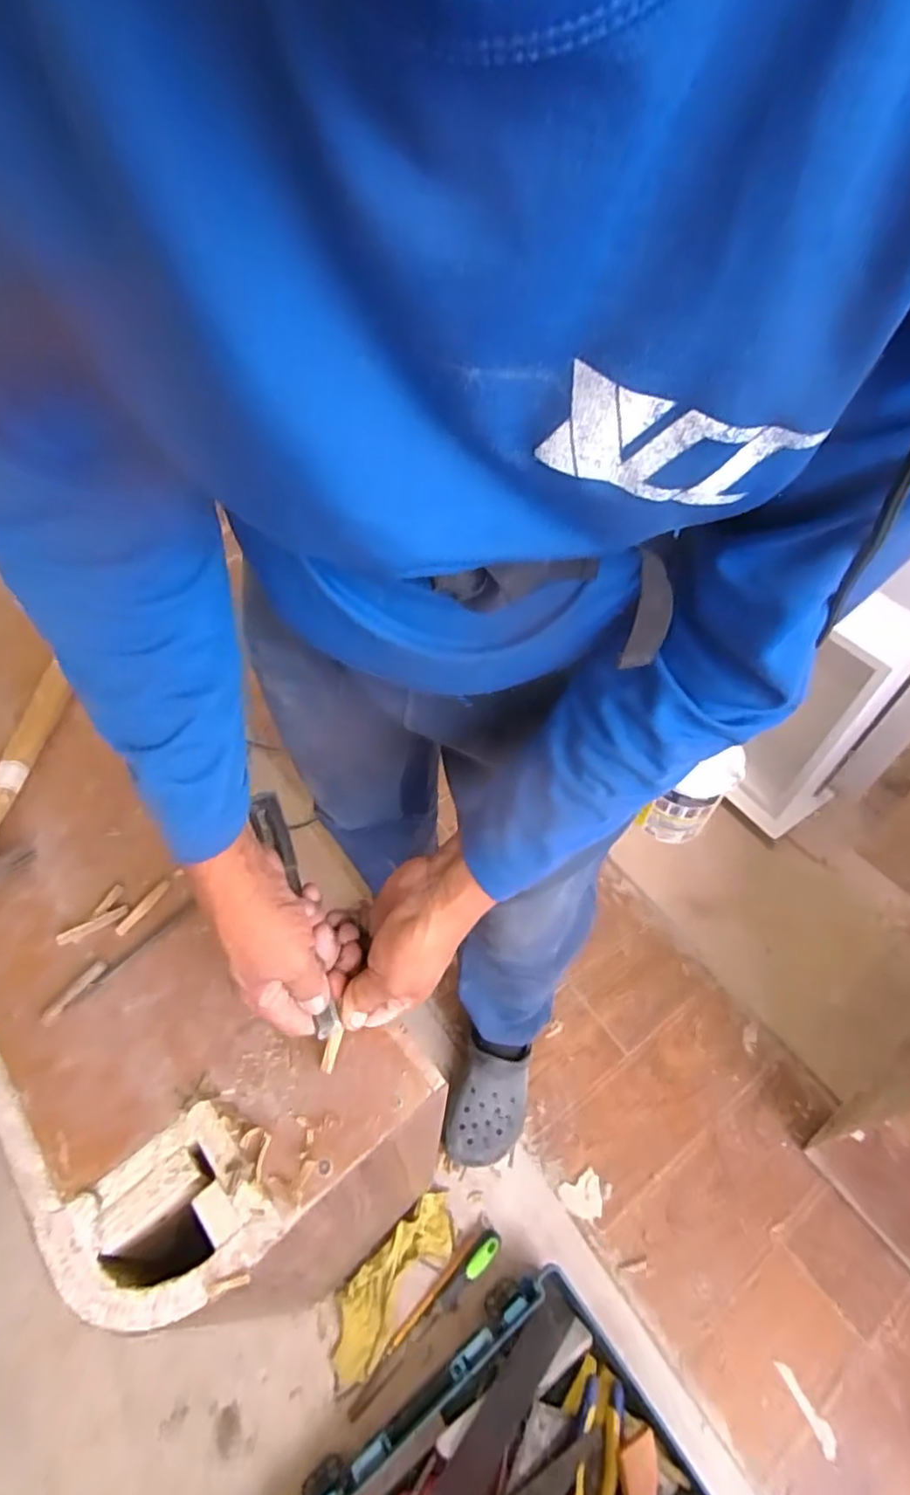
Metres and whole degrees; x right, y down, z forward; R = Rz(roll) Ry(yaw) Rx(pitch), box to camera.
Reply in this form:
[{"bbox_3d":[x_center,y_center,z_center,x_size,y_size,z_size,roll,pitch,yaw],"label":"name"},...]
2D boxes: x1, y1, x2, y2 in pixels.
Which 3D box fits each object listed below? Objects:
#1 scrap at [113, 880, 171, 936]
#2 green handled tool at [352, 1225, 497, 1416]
[{"bbox_3d":[-0.258,0.132,0.539,0.010,0.004,0.054,26,53,15],"label":"scrap"},{"bbox_3d":[-0.032,0.744,0.845,0.252,0.021,0.028,-35,62,-28],"label":"green handled tool"}]

